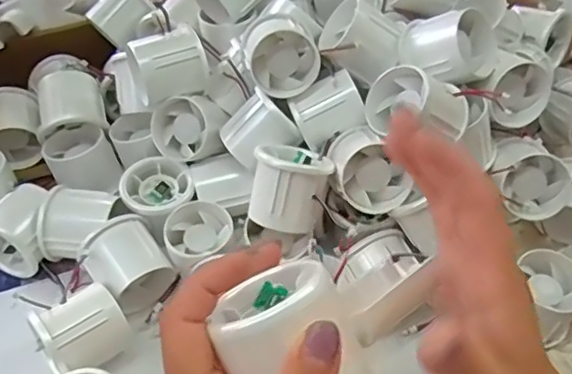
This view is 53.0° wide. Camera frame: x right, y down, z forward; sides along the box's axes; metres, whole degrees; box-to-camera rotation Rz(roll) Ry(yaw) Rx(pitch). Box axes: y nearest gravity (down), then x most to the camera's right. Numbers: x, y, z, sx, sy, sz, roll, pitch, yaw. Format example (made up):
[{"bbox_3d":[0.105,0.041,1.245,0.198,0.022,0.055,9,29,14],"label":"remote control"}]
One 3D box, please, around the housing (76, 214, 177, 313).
[{"bbox_3d":[-0.117,0.059,0.426,0.055,0.048,0.054,-27,56,-22],"label":"housing"}]

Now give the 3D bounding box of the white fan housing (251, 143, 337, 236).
[{"bbox_3d":[0.003,0.001,0.417,0.055,0.055,0.052,-3,21,-40],"label":"white fan housing"}]

